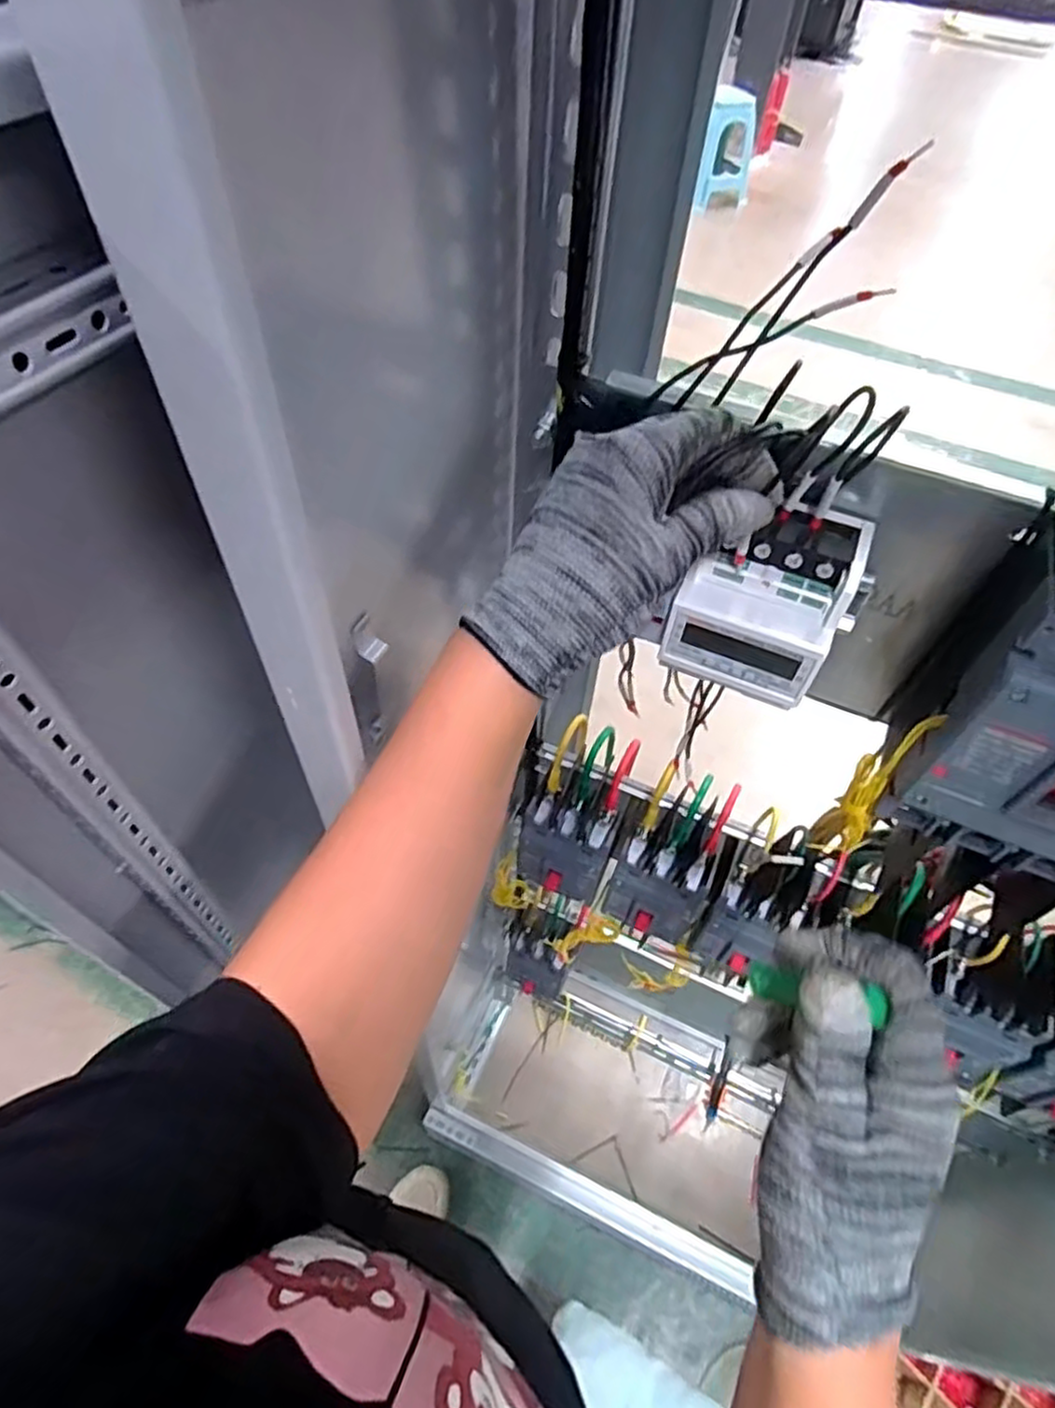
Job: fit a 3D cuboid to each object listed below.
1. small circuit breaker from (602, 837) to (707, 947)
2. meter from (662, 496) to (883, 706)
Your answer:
[{"bbox_3d":[0.107,0.158,0.593,0.076,0.074,0.043,23,55,14],"label":"small circuit breaker"},{"bbox_3d":[0.117,-0.054,0.353,0.073,0.073,0.062,19,54,11],"label":"meter"}]

